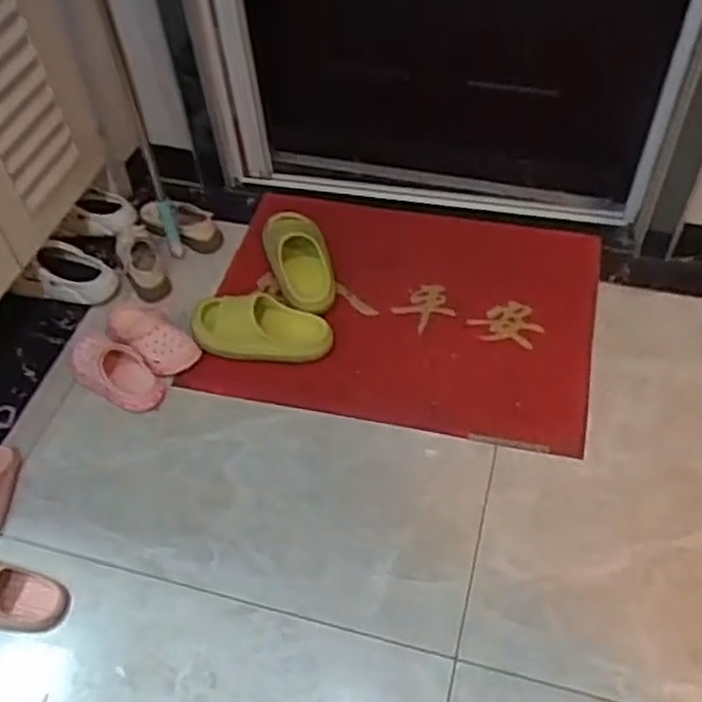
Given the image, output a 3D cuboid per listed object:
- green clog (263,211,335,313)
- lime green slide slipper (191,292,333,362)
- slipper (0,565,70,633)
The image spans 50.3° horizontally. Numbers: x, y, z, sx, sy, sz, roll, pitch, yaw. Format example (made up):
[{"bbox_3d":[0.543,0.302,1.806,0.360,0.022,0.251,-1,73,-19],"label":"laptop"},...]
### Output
[{"bbox_3d":[-0.107,-0.188,1.530,0.132,0.076,0.254,-20,54,-13],"label":"green clog"},{"bbox_3d":[-0.168,-0.043,1.422,0.260,0.065,0.126,-3,52,0],"label":"lime green slide slipper"},{"bbox_3d":[-0.515,0.360,1.111,0.169,0.069,0.085,7,53,8],"label":"slipper"}]

